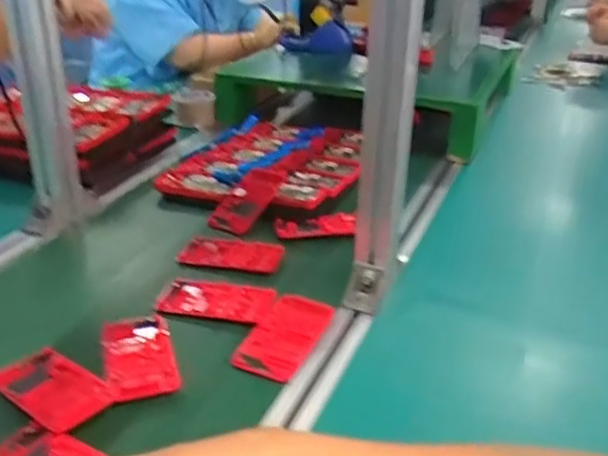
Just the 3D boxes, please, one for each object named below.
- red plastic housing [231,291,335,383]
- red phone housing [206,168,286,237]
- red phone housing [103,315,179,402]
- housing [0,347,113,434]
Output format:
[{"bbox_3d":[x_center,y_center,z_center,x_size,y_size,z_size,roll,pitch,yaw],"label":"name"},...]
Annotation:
[{"bbox_3d":[-0.019,0.105,0.643,0.065,0.012,0.117,10,28,23],"label":"red plastic housing"},{"bbox_3d":[-0.078,-0.041,0.888,0.067,0.010,0.115,17,58,27],"label":"red phone housing"},{"bbox_3d":[-0.159,0.119,0.611,0.062,0.011,0.122,-10,27,-17],"label":"red phone housing"},{"bbox_3d":[-0.223,0.137,0.561,0.106,0.013,0.064,19,33,37],"label":"housing"}]

